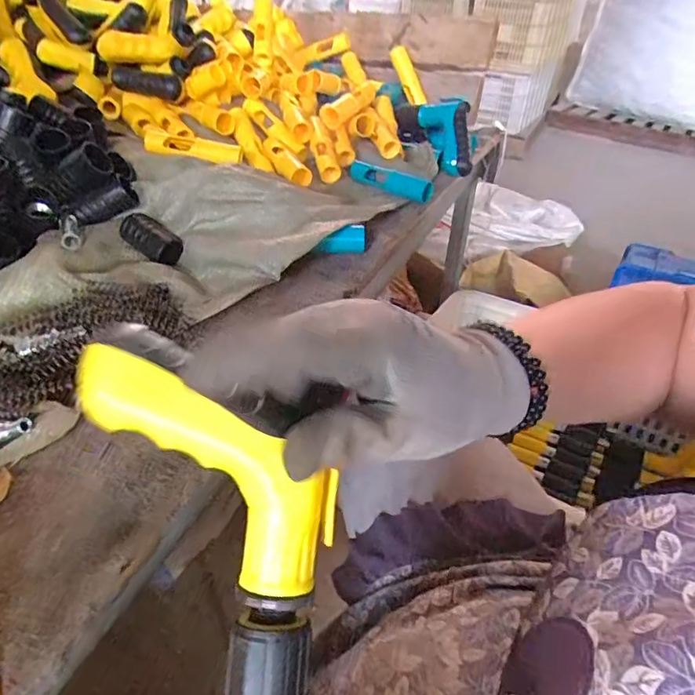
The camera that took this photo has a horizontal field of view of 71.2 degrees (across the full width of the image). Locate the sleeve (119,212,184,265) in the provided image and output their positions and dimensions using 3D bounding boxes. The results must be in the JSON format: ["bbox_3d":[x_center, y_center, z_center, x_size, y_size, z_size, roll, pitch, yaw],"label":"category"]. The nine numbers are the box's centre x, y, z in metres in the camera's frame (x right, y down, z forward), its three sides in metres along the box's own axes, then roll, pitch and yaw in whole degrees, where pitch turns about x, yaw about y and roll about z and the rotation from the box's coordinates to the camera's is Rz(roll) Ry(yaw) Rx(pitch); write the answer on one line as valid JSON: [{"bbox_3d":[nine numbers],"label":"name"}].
[{"bbox_3d":[-0.210,-0.117,0.527,0.068,0.036,0.028,35,2,2],"label":"sleeve"}]

